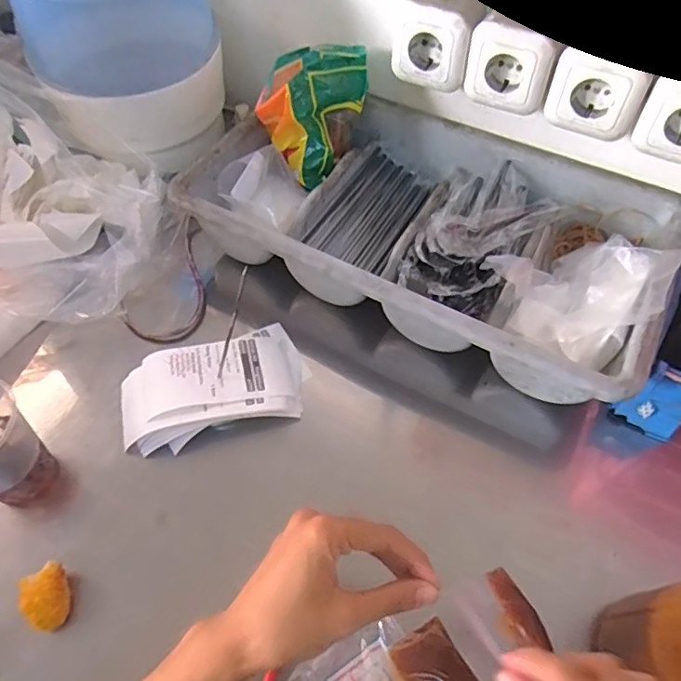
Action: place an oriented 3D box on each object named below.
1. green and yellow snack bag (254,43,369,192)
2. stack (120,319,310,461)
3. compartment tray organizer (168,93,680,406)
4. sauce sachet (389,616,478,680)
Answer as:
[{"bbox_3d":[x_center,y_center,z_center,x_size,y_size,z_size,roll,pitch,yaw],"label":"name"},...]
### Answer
[{"bbox_3d":[-0.034,-0.266,0.631,0.094,0.109,0.107,25,60,16],"label":"green and yellow snack bag"},{"bbox_3d":[-0.123,0.045,0.533,0.182,0.038,0.108,-18,58,-12],"label":"stack"},{"bbox_3d":[0.092,-0.133,0.586,0.486,0.099,0.275,25,60,16],"label":"compartment tray organizer"},{"bbox_3d":[0.073,0.252,0.409,0.050,0.015,0.064,-27,60,-17],"label":"sauce sachet"}]

